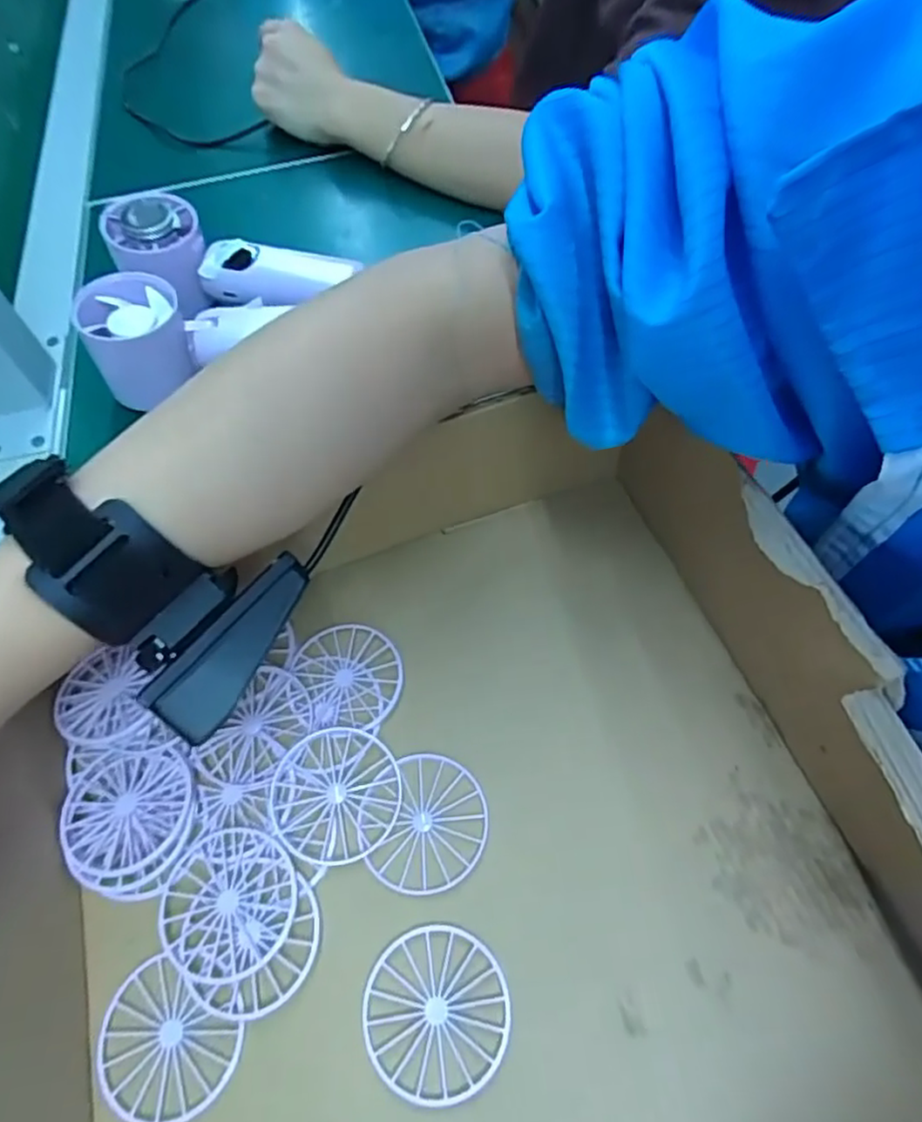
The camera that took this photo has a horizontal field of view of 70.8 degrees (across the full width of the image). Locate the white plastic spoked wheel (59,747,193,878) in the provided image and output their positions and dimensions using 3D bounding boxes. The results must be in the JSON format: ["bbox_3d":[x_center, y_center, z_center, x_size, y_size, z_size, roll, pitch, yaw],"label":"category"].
[{"bbox_3d":[-0.133,0.099,0.259,0.047,0.005,0.047,-3,60,2],"label":"white plastic spoked wheel"}]

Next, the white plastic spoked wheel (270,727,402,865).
[{"bbox_3d":[-0.050,0.093,0.260,0.049,0.005,0.050,29,66,18],"label":"white plastic spoked wheel"}]

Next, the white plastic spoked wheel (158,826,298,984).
[{"bbox_3d":[-0.087,0.128,0.244,0.049,0.004,0.049,-3,60,2],"label":"white plastic spoked wheel"}]

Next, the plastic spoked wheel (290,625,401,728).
[{"bbox_3d":[-0.049,0.050,0.287,0.043,0.004,0.049,-25,62,-11],"label":"plastic spoked wheel"}]

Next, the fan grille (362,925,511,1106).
[{"bbox_3d":[-0.009,0.158,0.228,0.050,0.010,0.051,0,60,4],"label":"fan grille"}]

